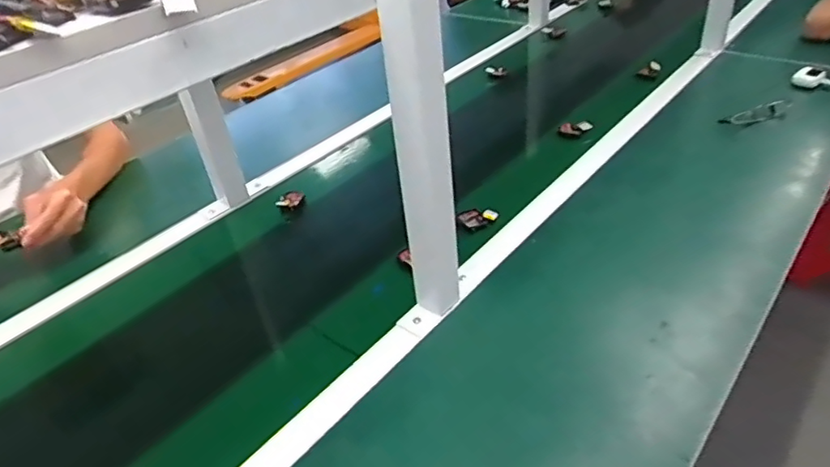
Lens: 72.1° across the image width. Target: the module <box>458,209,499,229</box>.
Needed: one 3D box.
[{"bbox_3d":[0.095,-0.022,0.855,0.060,0.020,0.030,-3,37,4],"label":"module"}]

